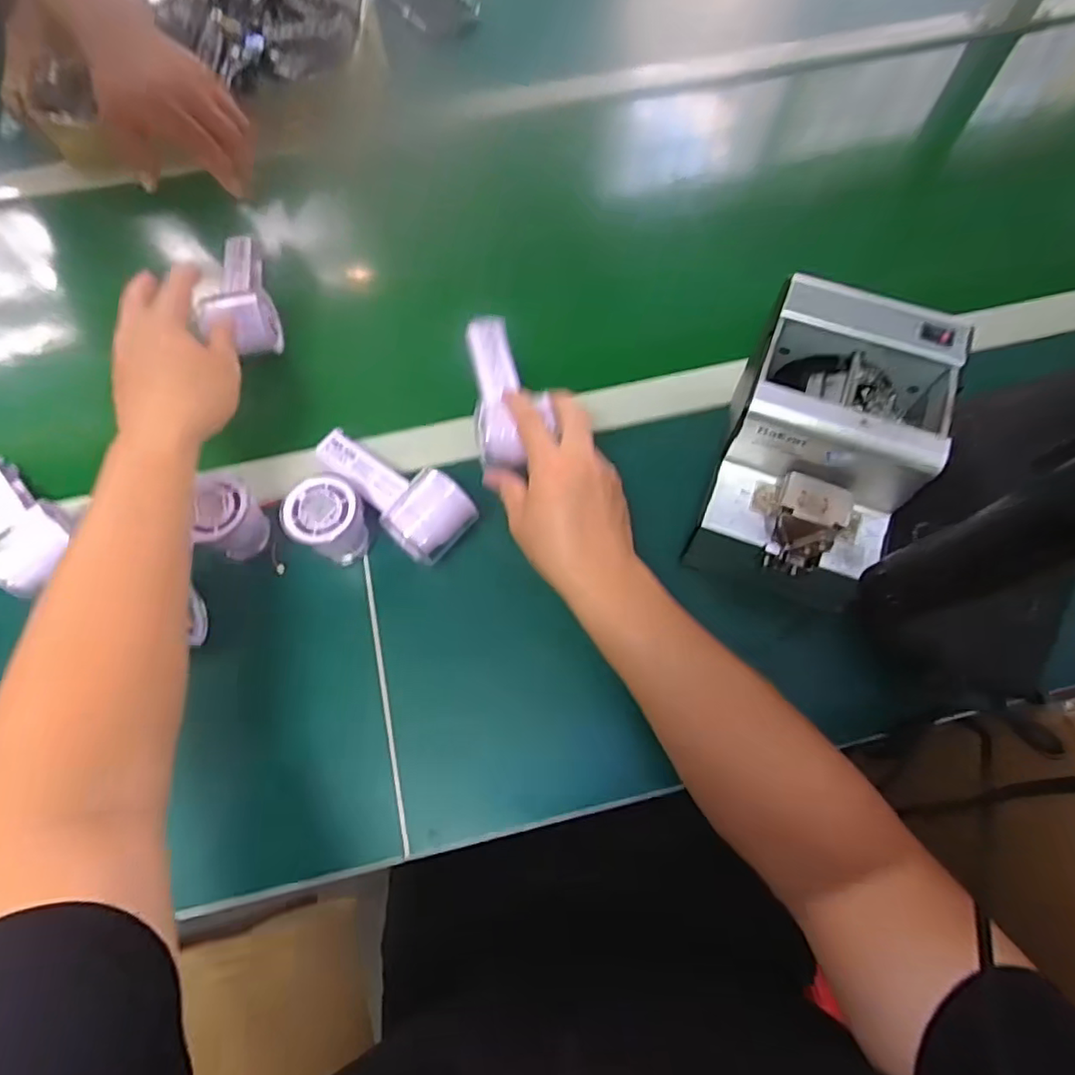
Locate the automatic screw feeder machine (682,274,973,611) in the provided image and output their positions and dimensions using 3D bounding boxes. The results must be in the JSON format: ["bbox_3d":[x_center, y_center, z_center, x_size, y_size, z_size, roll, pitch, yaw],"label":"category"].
[{"bbox_3d":[0.197,-0.063,0.436,0.122,0.115,0.178,20,69,10],"label":"automatic screw feeder machine"}]

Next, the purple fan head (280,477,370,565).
[{"bbox_3d":[-0.164,-0.010,0.501,0.058,0.068,0.055,-32,69,-11],"label":"purple fan head"}]

